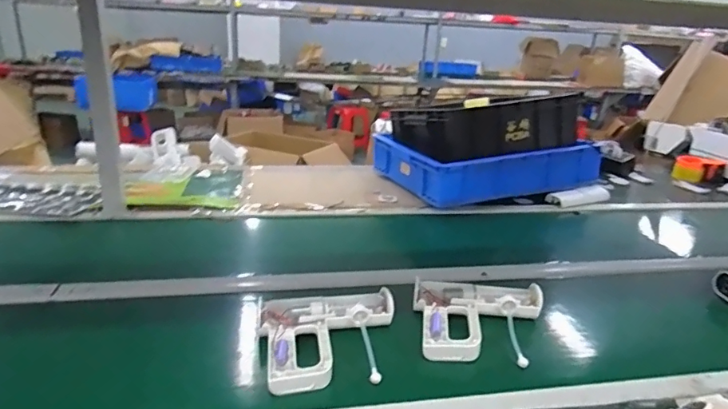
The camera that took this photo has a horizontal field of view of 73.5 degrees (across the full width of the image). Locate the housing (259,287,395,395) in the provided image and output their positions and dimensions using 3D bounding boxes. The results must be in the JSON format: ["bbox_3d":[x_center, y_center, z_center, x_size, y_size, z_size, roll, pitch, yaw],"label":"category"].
[{"bbox_3d":[-0.042,0.191,0.713,0.209,0.037,0.175,-3,21,-15],"label":"housing"}]

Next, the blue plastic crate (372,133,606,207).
[{"bbox_3d":[0.372,-0.136,1.514,0.581,0.116,0.381,-5,22,-22],"label":"blue plastic crate"}]

